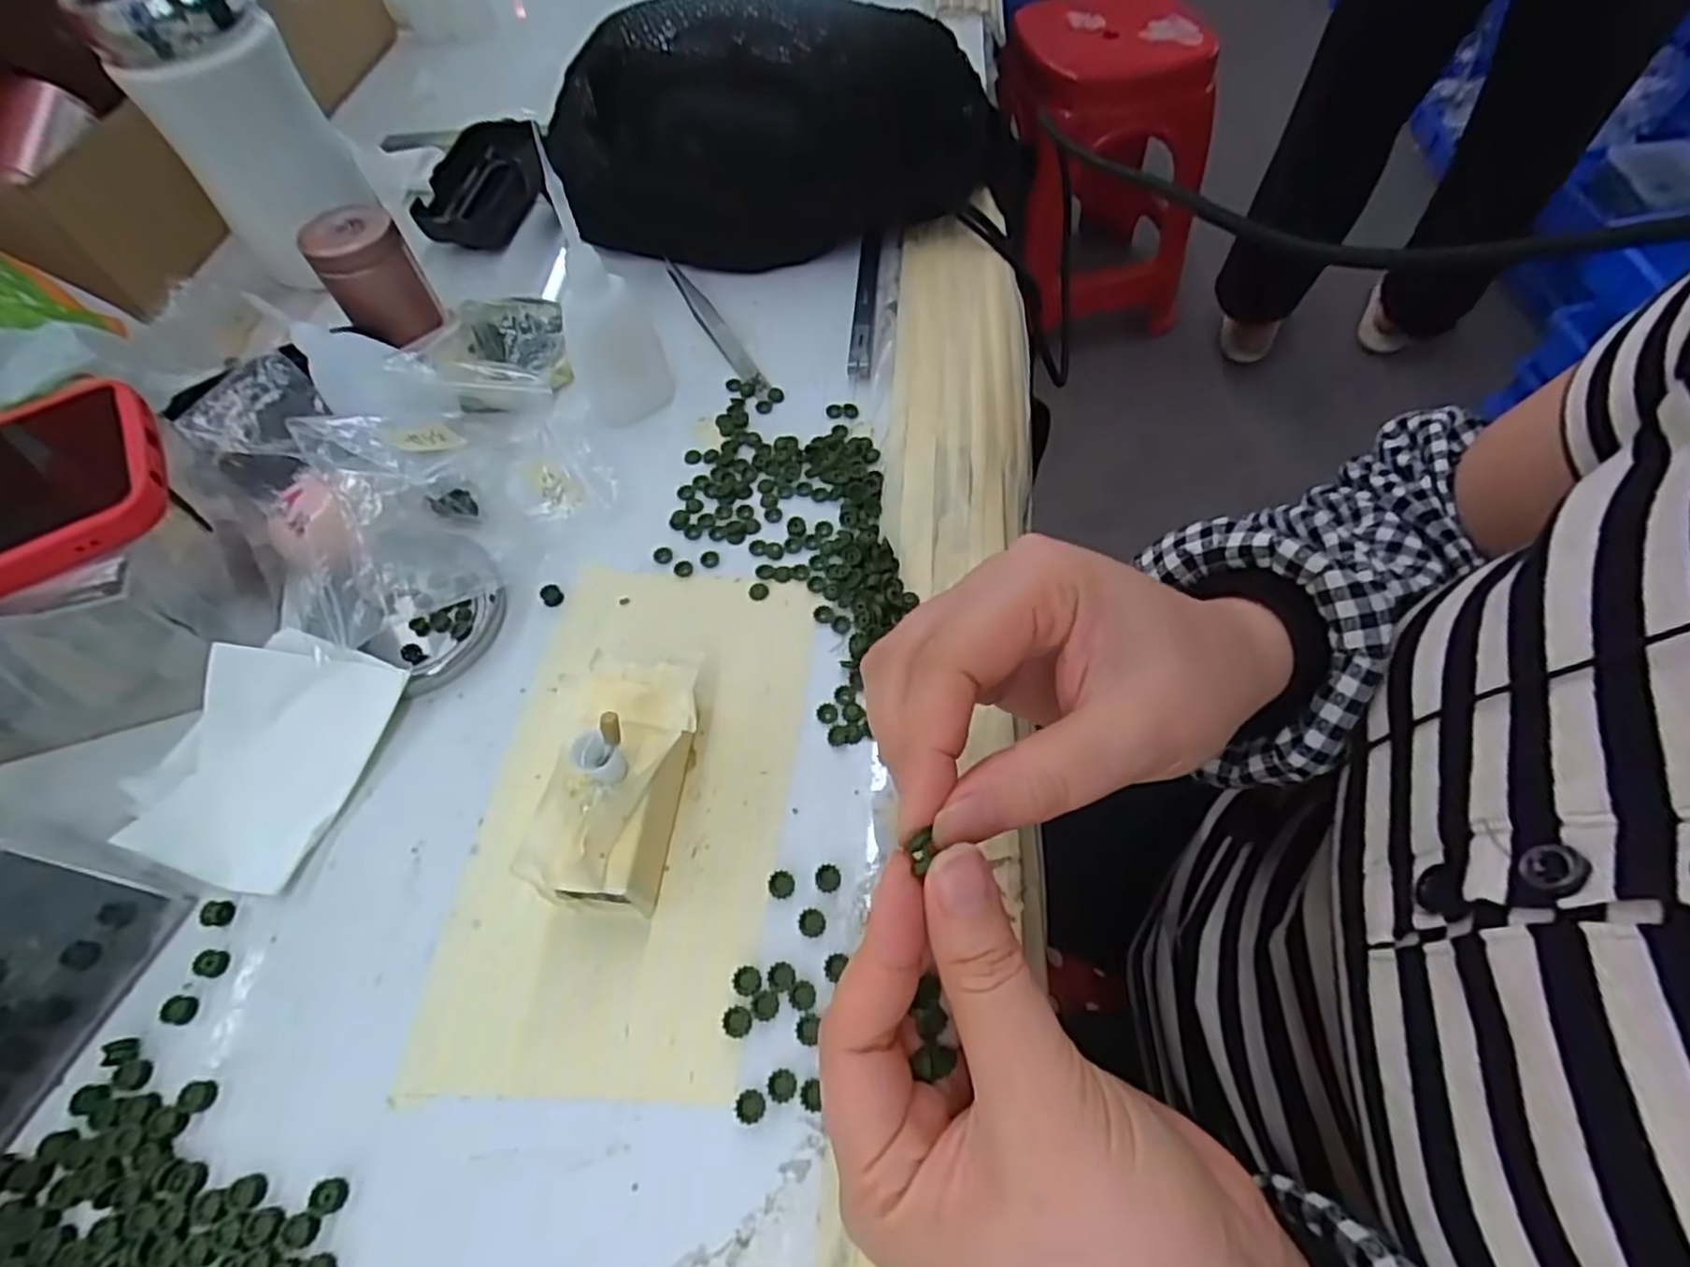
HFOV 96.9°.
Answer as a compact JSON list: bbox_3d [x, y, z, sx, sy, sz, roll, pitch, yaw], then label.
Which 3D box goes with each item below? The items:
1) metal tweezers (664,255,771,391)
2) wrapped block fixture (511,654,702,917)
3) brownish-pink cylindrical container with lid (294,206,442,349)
[{"bbox_3d":[-0.072,-0.169,0.406,0.012,0.004,0.121,-26,62,-12],"label":"metal tweezers"},{"bbox_3d":[-0.075,0.049,0.260,0.046,0.040,0.087,6,60,6],"label":"wrapped block fixture"},{"bbox_3d":[-0.239,-0.181,0.385,0.043,0.058,0.037,-27,62,-13],"label":"brownish-pink cylindrical container with lid"}]

